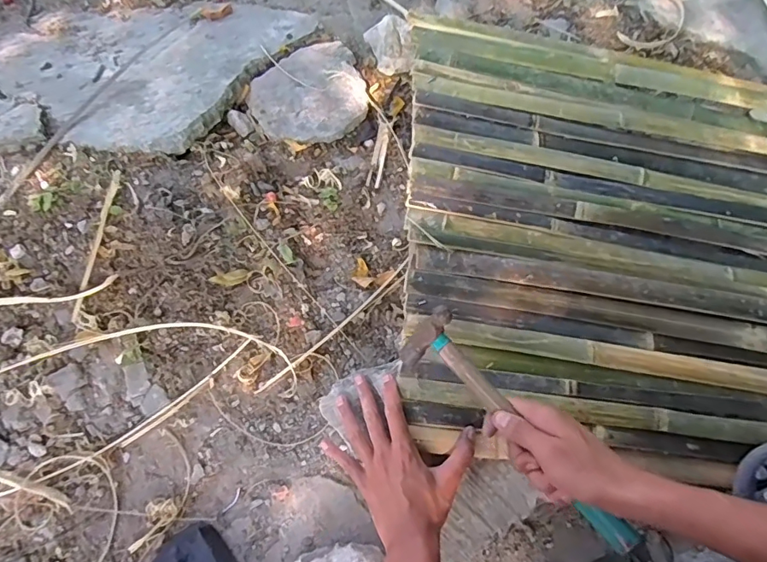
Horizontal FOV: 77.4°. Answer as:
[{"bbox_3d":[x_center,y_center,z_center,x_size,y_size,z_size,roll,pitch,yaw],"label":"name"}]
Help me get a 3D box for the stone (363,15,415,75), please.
[{"bbox_3d":[0.014,-0.426,0.863,0.068,0.054,0.107,-21,66,-8],"label":"stone"}]

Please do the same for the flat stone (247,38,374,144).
[{"bbox_3d":[-0.132,-0.325,0.828,0.192,0.035,0.214,-13,65,-5],"label":"flat stone"}]

